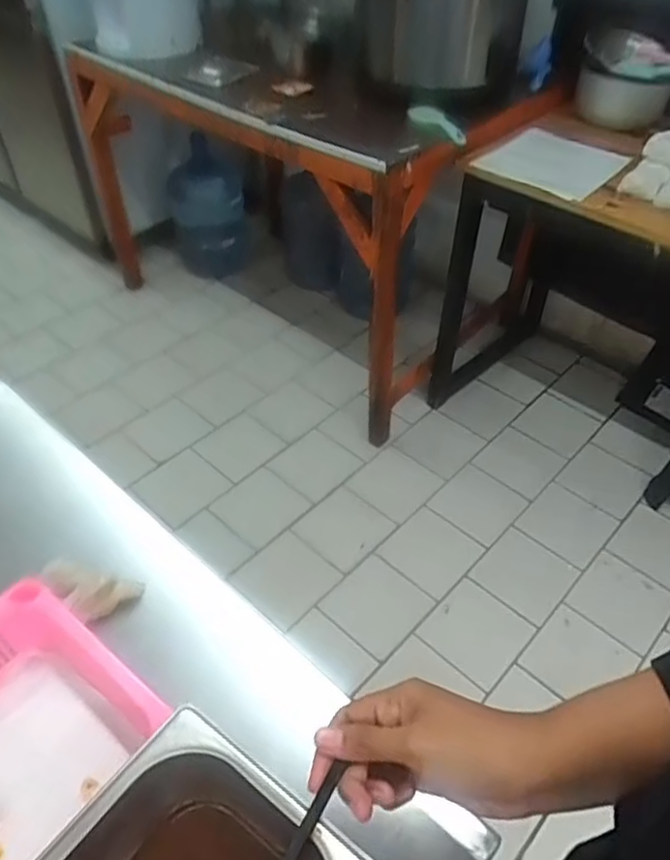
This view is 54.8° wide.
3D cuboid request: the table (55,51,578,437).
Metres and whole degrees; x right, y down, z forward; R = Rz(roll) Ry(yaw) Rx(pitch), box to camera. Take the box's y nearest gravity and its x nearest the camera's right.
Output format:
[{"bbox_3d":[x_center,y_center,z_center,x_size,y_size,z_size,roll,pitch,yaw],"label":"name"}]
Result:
[{"bbox_3d":[-0.108,-0.654,1.832,1.119,0.753,0.639,33,55,26],"label":"table"}]

